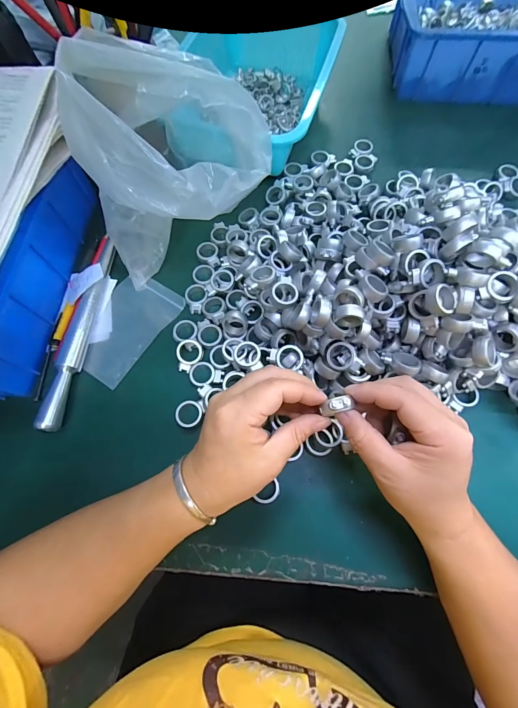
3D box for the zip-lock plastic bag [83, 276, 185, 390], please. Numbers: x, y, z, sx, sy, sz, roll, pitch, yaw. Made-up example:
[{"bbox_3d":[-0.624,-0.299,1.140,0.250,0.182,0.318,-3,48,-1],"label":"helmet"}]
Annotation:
[{"bbox_3d":[-0.145,-0.031,0.344,0.075,0.010,0.123,31,74,11],"label":"zip-lock plastic bag"}]

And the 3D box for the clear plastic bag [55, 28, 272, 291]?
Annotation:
[{"bbox_3d":[-0.087,-0.181,0.302,0.159,0.167,0.152,20,72,8],"label":"clear plastic bag"}]

